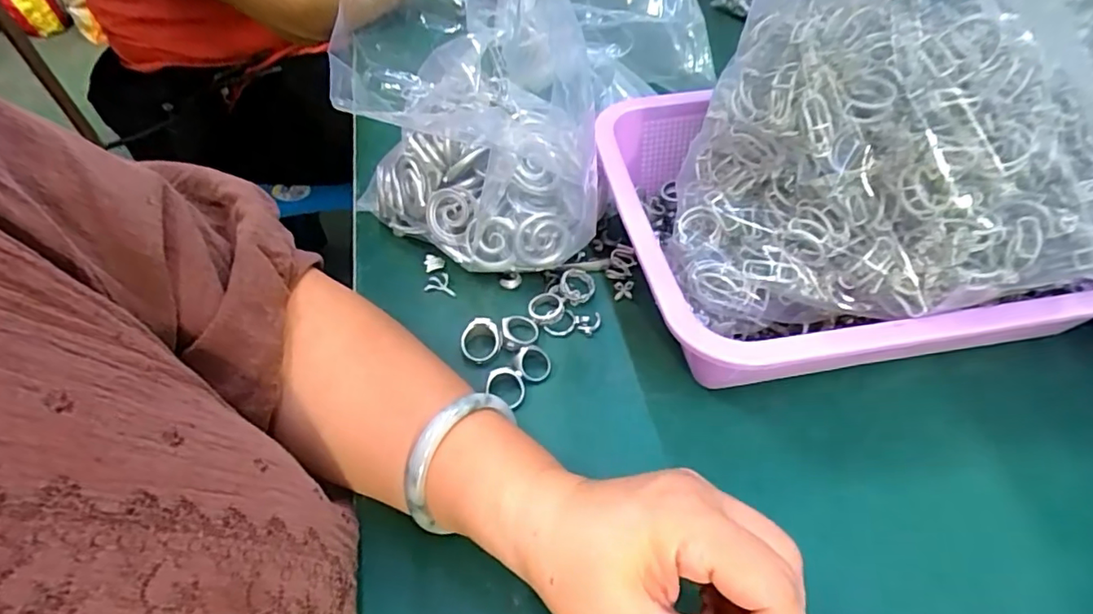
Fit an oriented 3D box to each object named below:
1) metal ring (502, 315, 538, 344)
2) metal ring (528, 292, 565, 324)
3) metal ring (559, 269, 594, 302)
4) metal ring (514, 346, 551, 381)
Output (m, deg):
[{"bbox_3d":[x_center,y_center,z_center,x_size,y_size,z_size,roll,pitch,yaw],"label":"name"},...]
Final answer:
[{"bbox_3d":[-0.017,0.015,0.358,0.025,0.004,0.020,19,55,-9],"label":"metal ring"},{"bbox_3d":[0.000,0.000,0.372,0.023,0.006,0.026,3,51,3],"label":"metal ring"},{"bbox_3d":[0.021,-0.015,0.383,0.023,0.009,0.026,0,51,2],"label":"metal ring"},{"bbox_3d":[-0.008,0.034,0.345,0.023,0.006,0.021,3,69,-8],"label":"metal ring"}]

